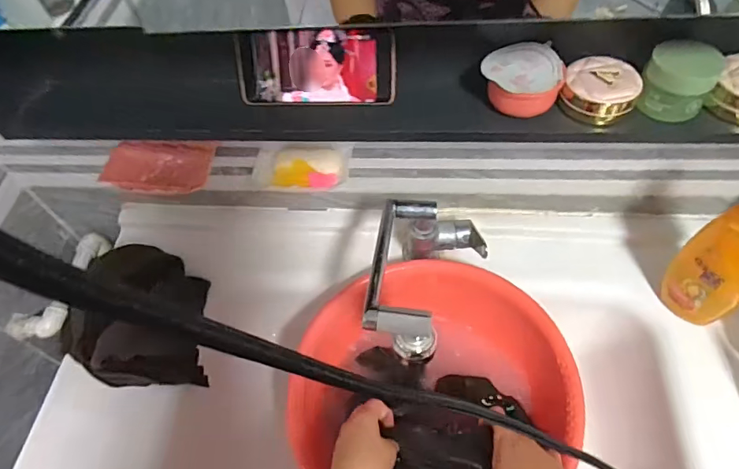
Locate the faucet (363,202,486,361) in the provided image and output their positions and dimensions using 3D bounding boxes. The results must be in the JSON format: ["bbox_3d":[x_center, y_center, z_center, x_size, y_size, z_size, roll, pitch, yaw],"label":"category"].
[{"bbox_3d":[0.075,0.059,0.601,0.121,0.185,0.225,6,56,9],"label":"faucet"}]

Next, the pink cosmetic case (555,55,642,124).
[{"bbox_3d":[0.233,-0.146,0.485,0.068,0.037,0.063,21,60,18],"label":"pink cosmetic case"}]

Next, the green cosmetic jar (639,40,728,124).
[{"bbox_3d":[0.297,-0.148,0.461,0.059,0.052,0.059,-2,55,3],"label":"green cosmetic jar"}]

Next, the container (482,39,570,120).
[{"bbox_3d":[0.153,-0.154,0.484,0.077,0.047,0.059,-1,55,4],"label":"container"}]

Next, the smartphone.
[{"bbox_3d":[-0.057,-0.176,0.510,0.168,0.077,0.006,2,26,8],"label":"smartphone"}]

